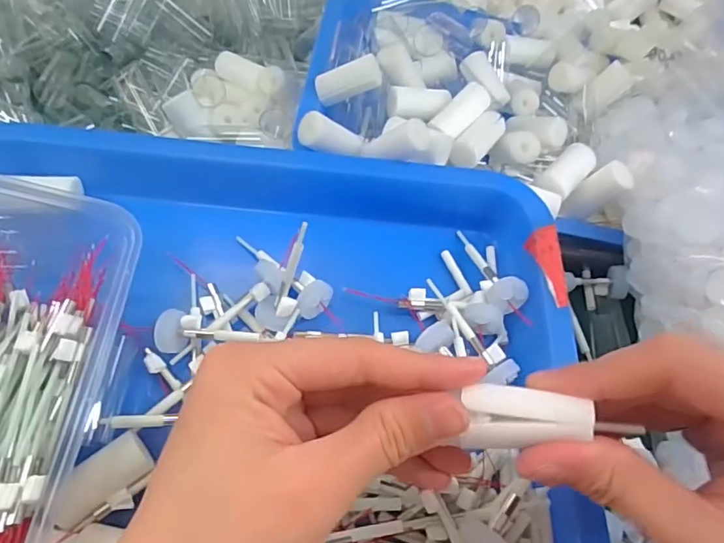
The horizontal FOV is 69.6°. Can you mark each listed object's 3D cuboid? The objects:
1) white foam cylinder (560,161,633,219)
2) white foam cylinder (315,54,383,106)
[{"bbox_3d":[0.140,-0.046,0.316,0.018,0.043,0.018,25,48,-19],"label":"white foam cylinder"},{"bbox_3d":[-0.008,-0.121,0.333,0.042,0.018,0.020,-21,52,8],"label":"white foam cylinder"}]

